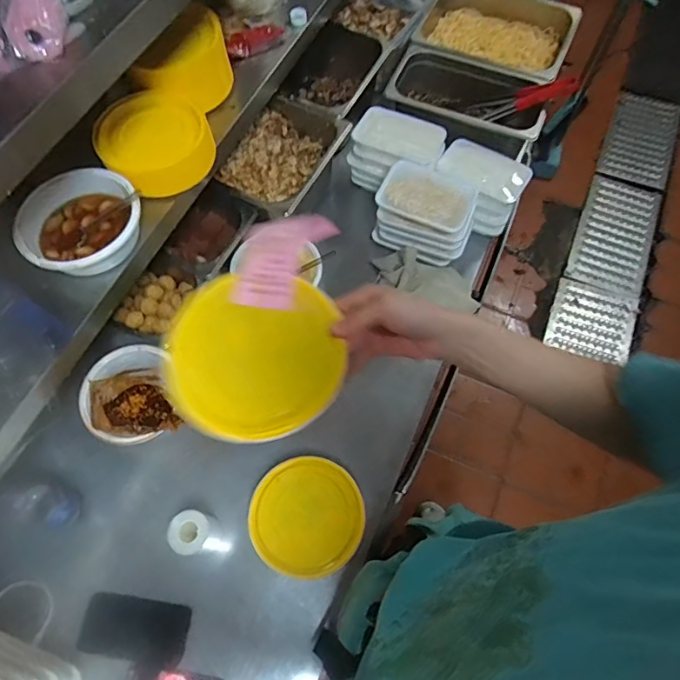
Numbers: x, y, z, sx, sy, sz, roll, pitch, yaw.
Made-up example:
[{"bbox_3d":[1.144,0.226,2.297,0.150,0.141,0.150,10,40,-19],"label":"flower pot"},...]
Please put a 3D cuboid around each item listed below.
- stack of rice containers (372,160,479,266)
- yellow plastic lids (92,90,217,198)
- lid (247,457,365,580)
[{"bbox_3d":[0.165,-0.248,0.939,0.180,0.113,0.141,19,67,9],"label":"stack of rice containers"},{"bbox_3d":[-0.290,-0.311,0.768,0.163,0.067,0.151,0,65,1],"label":"yellow plastic lids"},{"bbox_3d":[-0.049,0.262,0.723,0.166,0.017,0.162,2,78,-9],"label":"lid"}]

